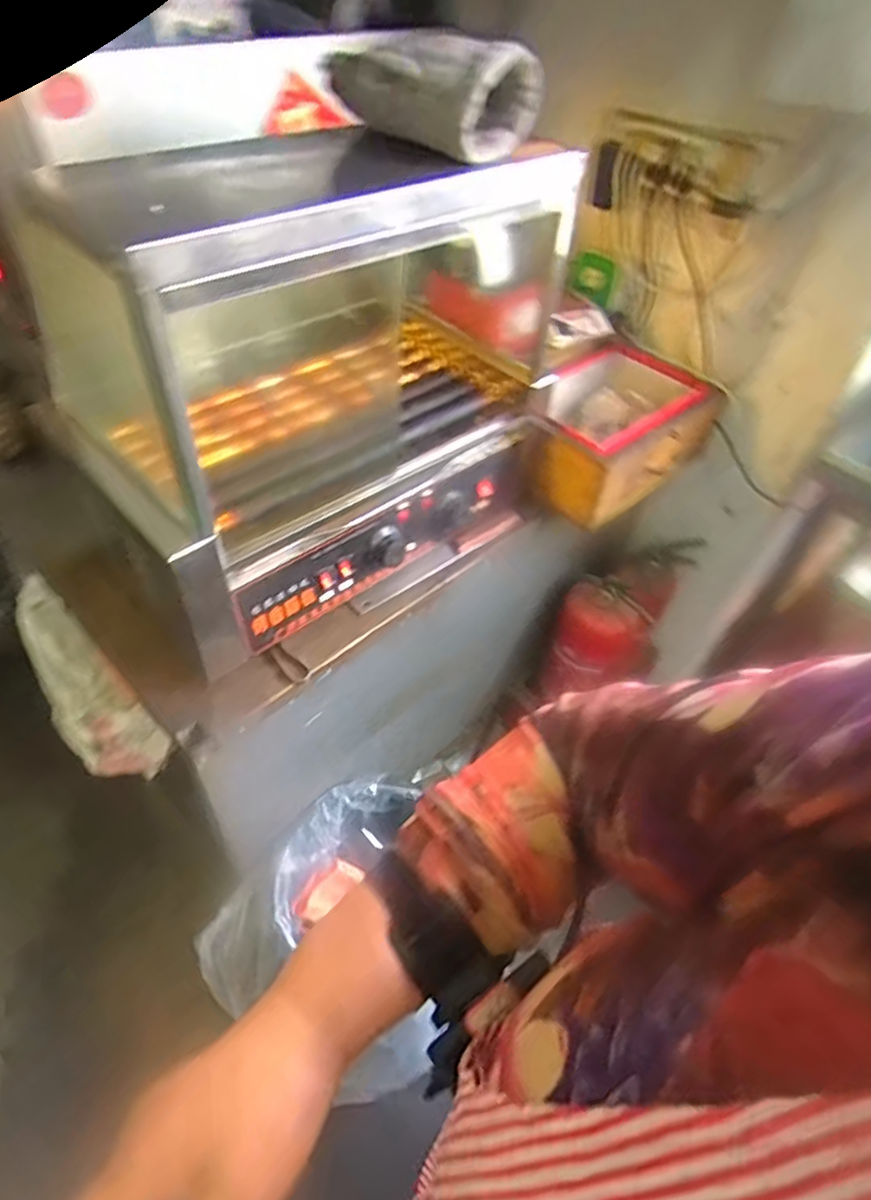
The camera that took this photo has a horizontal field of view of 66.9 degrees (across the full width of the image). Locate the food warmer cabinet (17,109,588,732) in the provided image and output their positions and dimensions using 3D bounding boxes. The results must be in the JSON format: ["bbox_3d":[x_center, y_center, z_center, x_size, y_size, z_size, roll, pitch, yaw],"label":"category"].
[{"bbox_3d":[-0.154,-0.296,0.861,0.602,0.446,0.462,-35,59,-31],"label":"food warmer cabinet"}]

